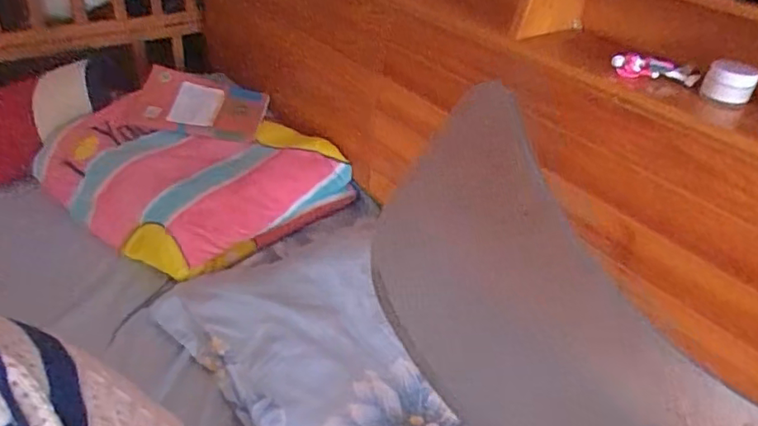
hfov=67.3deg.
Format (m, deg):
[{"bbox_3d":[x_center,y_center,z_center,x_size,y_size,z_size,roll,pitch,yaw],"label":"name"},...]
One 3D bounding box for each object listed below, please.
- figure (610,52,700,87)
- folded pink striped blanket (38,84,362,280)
[{"bbox_3d":[0.354,-0.185,0.731,0.103,0.028,0.020,19,38,19],"label":"figure"},{"bbox_3d":[-0.397,-0.095,1.188,0.568,0.137,0.418,22,37,28],"label":"folded pink striped blanket"}]

